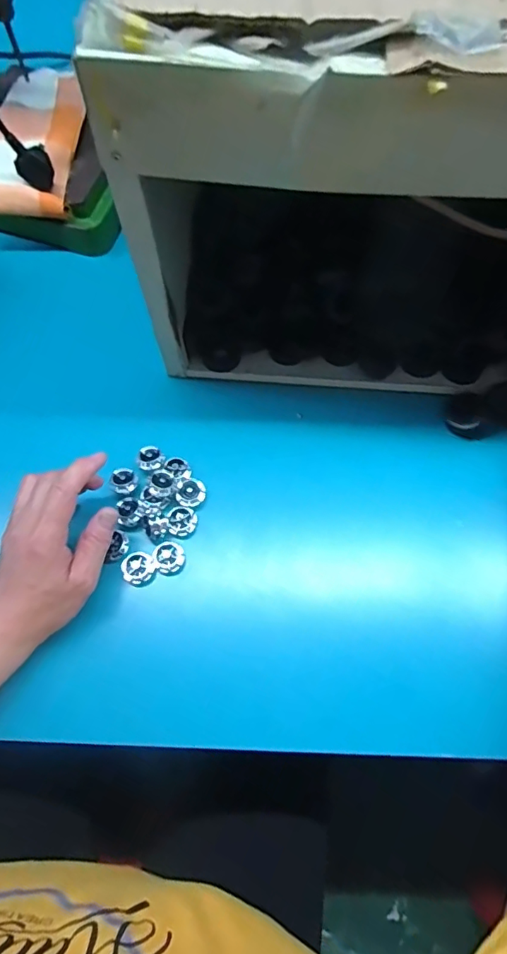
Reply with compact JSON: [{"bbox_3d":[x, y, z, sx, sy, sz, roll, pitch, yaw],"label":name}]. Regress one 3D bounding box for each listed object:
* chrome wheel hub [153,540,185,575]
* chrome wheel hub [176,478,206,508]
[{"bbox_3d":[-0.069,0.065,0.420,0.025,0.008,0.024,0,68,-1],"label":"chrome wheel hub"},{"bbox_3d":[-0.054,0.012,0.435,0.026,0.006,0.023,37,72,13],"label":"chrome wheel hub"}]

